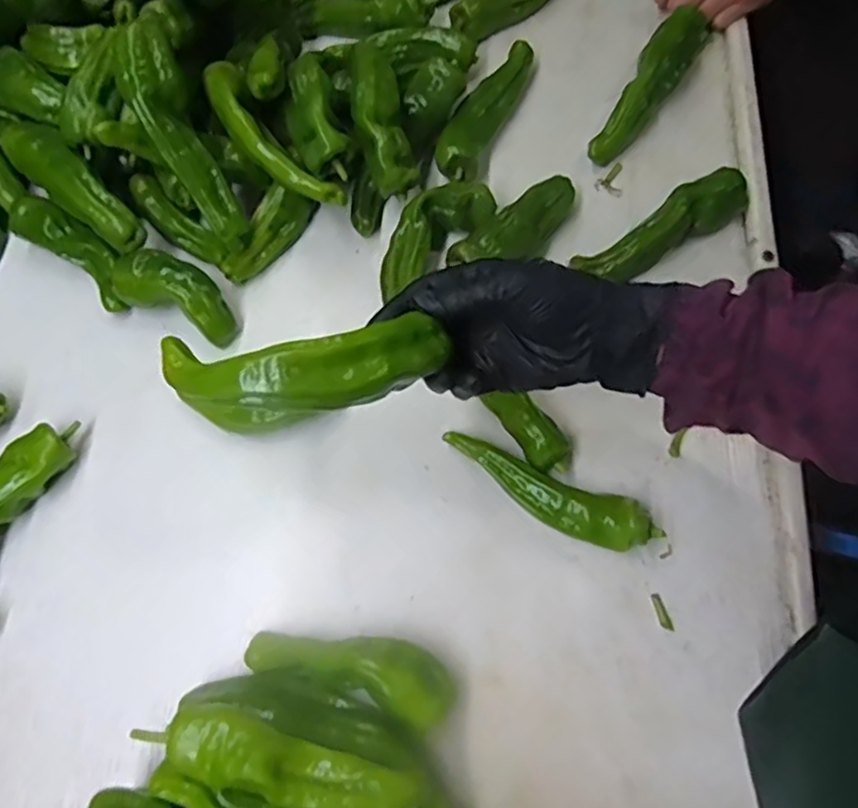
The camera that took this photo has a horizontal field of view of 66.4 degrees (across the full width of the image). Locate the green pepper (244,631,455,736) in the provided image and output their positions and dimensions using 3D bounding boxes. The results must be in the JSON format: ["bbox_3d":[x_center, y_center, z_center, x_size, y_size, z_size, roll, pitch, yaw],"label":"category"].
[{"bbox_3d":[-0.051,0.169,0.427,0.134,0.037,0.045,17,71,8],"label":"green pepper"}]

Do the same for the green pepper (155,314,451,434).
[{"bbox_3d":[-0.063,-0.020,0.329,0.143,0.029,0.057,-9,68,-4],"label":"green pepper"}]

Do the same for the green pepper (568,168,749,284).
[{"bbox_3d":[0.189,-0.141,0.525,0.152,0.038,0.037,-29,71,-9],"label":"green pepper"}]

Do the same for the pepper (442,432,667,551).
[{"bbox_3d":[0.081,0.065,0.467,0.155,0.042,0.037,22,71,9],"label":"pepper"}]

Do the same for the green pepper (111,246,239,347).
[{"bbox_3d":[-0.198,-0.090,0.518,0.106,0.042,0.047,30,69,-5],"label":"green pepper"}]

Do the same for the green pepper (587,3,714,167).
[{"bbox_3d":[0.191,-0.280,0.581,0.039,0.033,0.163,33,86,13],"label":"green pepper"}]

